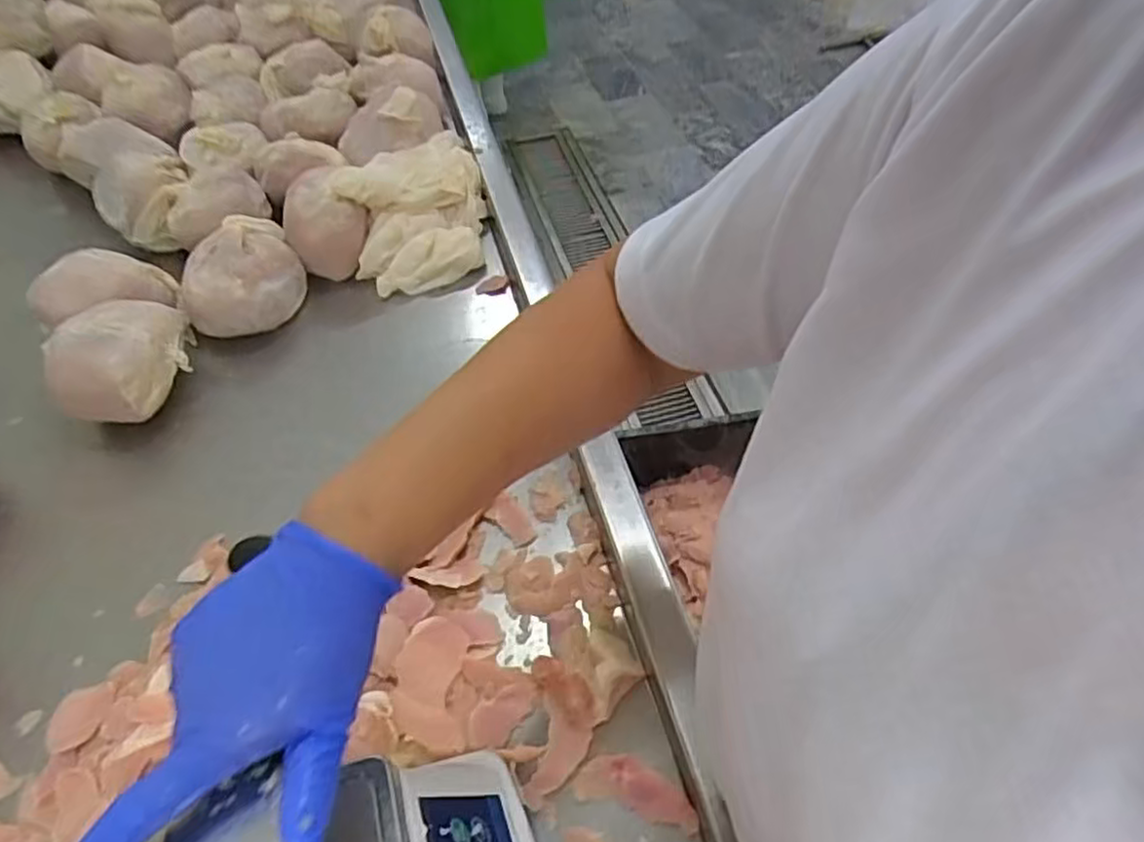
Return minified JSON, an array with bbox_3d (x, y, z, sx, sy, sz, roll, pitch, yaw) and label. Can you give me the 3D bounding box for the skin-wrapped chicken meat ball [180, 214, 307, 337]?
[{"bbox_3d":[-0.391,-0.171,0.840,0.135,0.088,0.100,-18,52,-12],"label":"skin-wrapped chicken meat ball"}]

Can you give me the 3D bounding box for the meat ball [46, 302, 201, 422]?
[{"bbox_3d":[-0.467,-0.064,0.758,0.089,0.098,0.155,29,58,24],"label":"meat ball"}]

